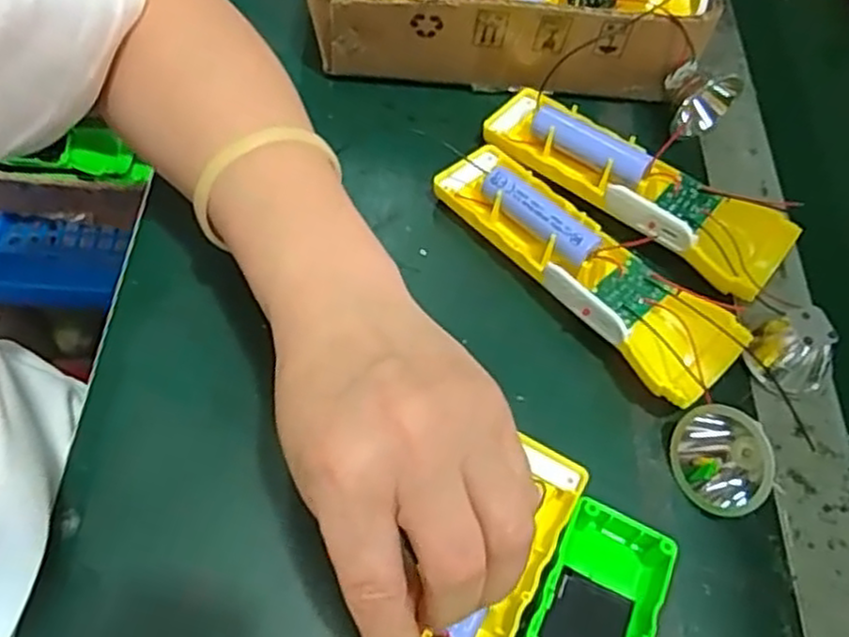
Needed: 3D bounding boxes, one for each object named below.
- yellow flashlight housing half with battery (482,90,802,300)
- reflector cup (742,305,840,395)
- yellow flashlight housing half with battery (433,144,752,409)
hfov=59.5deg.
[{"bbox_3d":[0.104,-0.070,0.385,0.165,0.032,0.046,36,64,18],"label":"yellow flashlight housing half with battery"},{"bbox_3d":[0.170,0.015,0.343,0.030,0.027,0.035,-37,67,-22],"label":"reflector cup"},{"bbox_3d":[0.073,-0.027,0.356,0.046,0.036,0.161,-38,68,-22],"label":"yellow flashlight housing half with battery"}]

